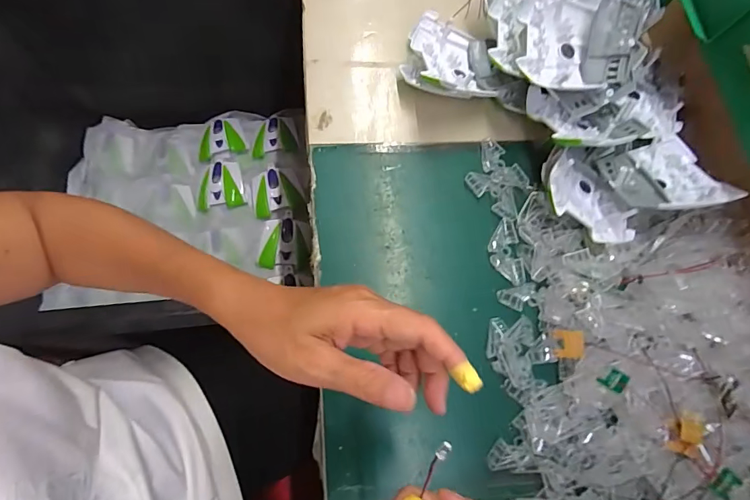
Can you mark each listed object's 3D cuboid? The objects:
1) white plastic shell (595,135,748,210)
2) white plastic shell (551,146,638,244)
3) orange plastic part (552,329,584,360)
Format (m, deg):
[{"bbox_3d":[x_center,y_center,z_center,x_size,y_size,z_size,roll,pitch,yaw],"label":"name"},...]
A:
[{"bbox_3d":[0.284,-0.074,0.410,0.107,0.041,0.086,-8,73,-6],"label":"white plastic shell"},{"bbox_3d":[0.211,-0.052,0.411,0.070,0.031,0.103,-28,77,-12],"label":"white plastic shell"},{"bbox_3d":[0.179,0.088,0.387,0.024,0.005,0.027,-1,67,27],"label":"orange plastic part"}]

